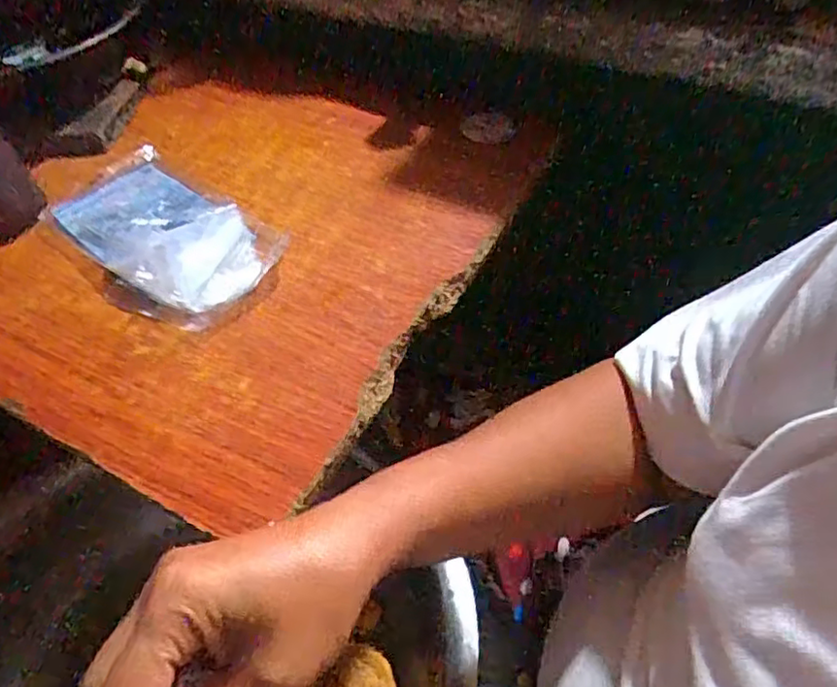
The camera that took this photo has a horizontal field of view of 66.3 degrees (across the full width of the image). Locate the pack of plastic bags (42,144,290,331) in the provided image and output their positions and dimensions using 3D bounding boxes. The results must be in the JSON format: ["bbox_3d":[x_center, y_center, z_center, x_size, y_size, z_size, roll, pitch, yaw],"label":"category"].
[{"bbox_3d":[-0.198,-0.091,0.482,0.209,0.027,0.109,33,62,26],"label":"pack of plastic bags"}]

